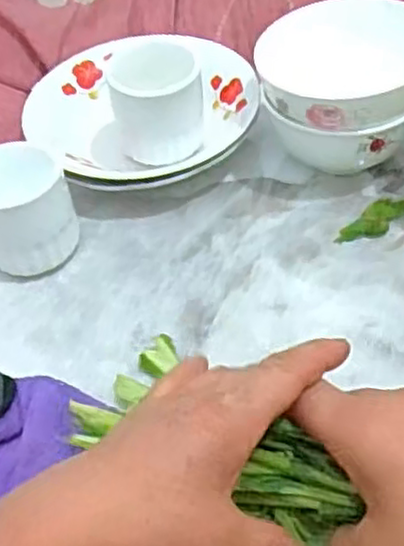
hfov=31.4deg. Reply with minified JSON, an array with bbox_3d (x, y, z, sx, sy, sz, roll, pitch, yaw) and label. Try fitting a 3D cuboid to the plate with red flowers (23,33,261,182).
[{"bbox_3d":[-0.049,-0.138,0.562,0.172,0.034,0.156,-12,51,-4],"label":"plate with red flowers"}]

